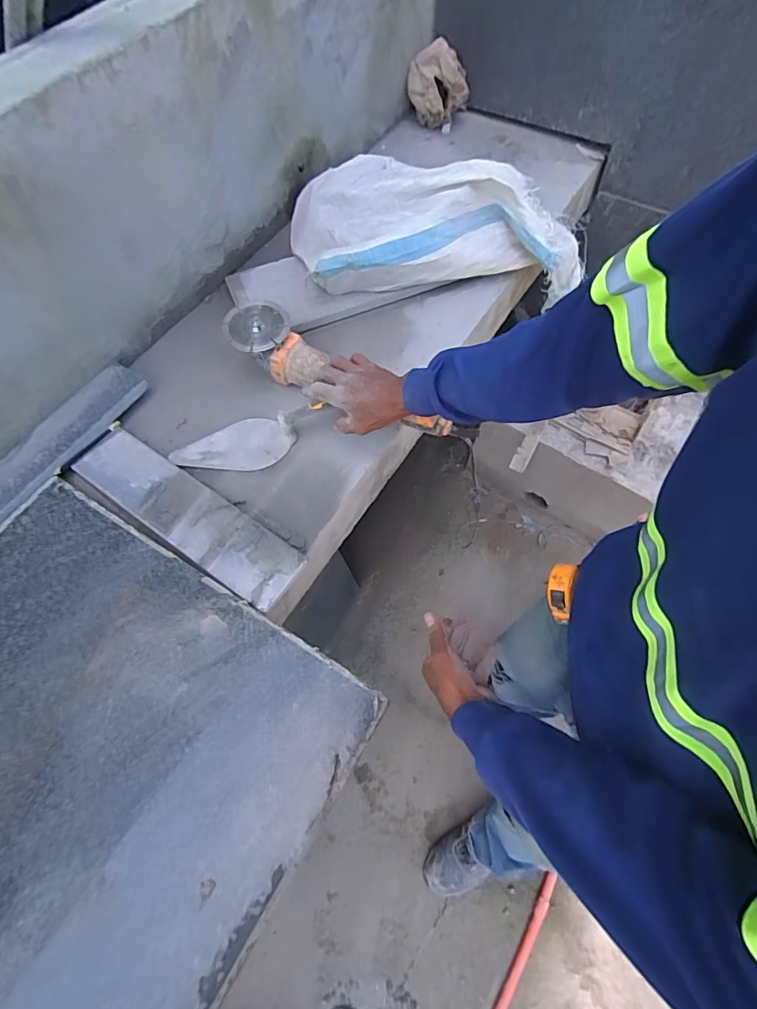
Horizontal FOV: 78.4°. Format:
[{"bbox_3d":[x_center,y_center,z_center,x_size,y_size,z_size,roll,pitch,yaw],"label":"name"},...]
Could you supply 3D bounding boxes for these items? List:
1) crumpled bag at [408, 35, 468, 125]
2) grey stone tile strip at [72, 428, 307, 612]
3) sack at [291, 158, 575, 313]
[{"bbox_3d":[0.136,-0.966,1.064,0.133,0.131,0.059,-20,66,-7],"label":"crumpled bag"},{"bbox_3d":[-0.281,0.011,0.679,0.379,0.019,0.092,32,70,16],"label":"grey stone tile strip"},{"bbox_3d":[0.123,-0.500,0.846,0.563,0.138,0.236,-4,65,1],"label":"sack"}]

